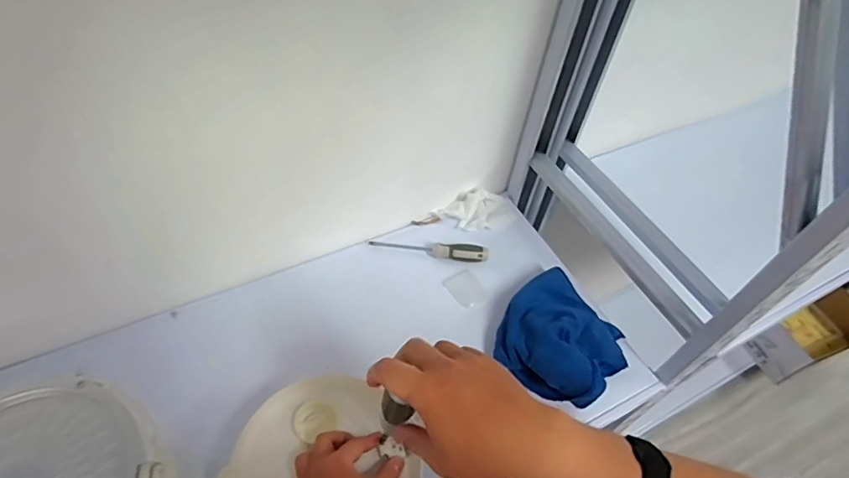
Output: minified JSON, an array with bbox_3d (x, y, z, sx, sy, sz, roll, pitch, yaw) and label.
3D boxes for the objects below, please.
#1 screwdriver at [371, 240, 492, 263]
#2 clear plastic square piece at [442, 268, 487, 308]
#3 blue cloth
[{"bbox_3d":[0.010,0.012,0.792,0.187,0.027,0.030,8,52,1],"label":"screwdriver"},{"bbox_3d":[0.065,0.079,0.774,0.054,0.004,0.056,-27,72,-23],"label":"clear plastic square piece"},{"bbox_3d":[0.189,0.135,0.693,0.161,0.071,0.164,-34,62,-27],"label":"blue cloth"}]

